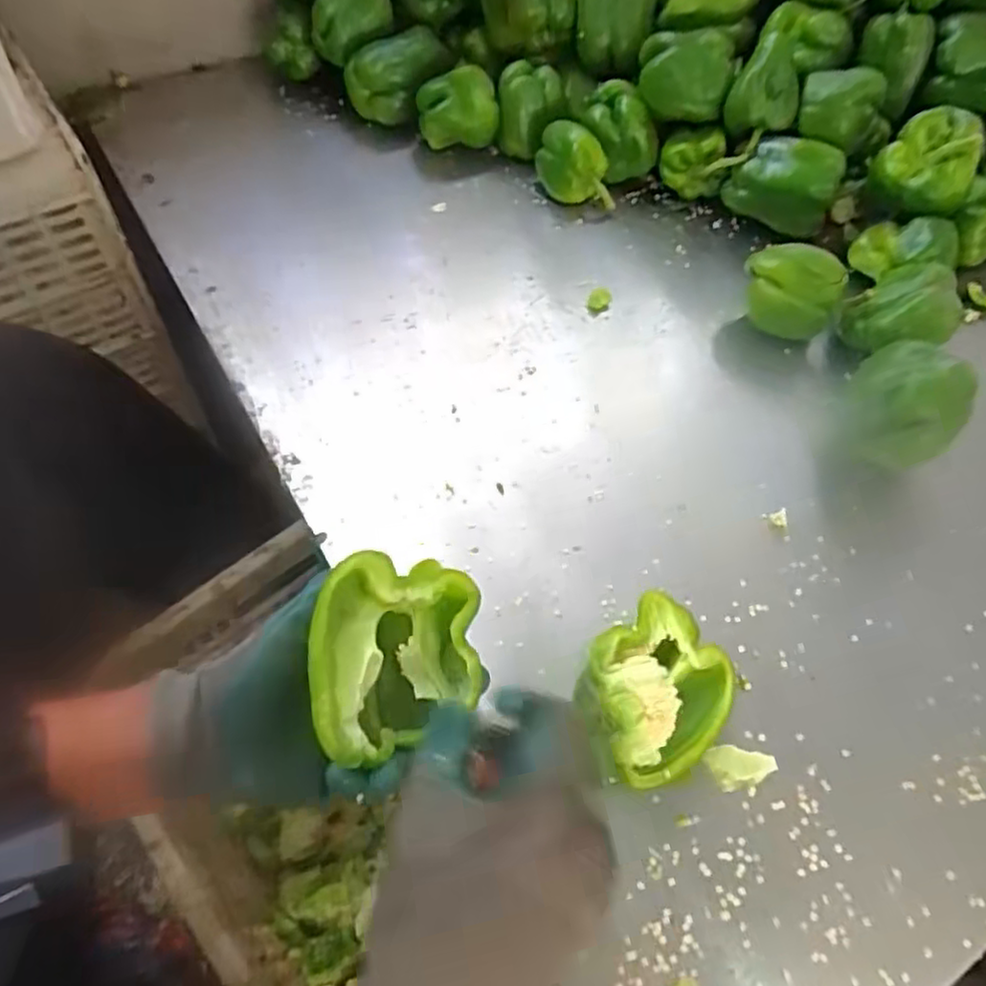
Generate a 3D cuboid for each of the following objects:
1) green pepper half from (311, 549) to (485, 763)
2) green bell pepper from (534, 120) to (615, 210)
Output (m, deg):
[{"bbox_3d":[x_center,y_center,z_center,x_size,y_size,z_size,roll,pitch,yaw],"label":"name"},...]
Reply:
[{"bbox_3d":[-0.053,0.095,0.391,0.098,0.050,0.110,18,68,-34],"label":"green pepper half"},{"bbox_3d":[0.092,-0.354,0.759,0.093,0.065,0.058,17,56,8],"label":"green bell pepper"}]

